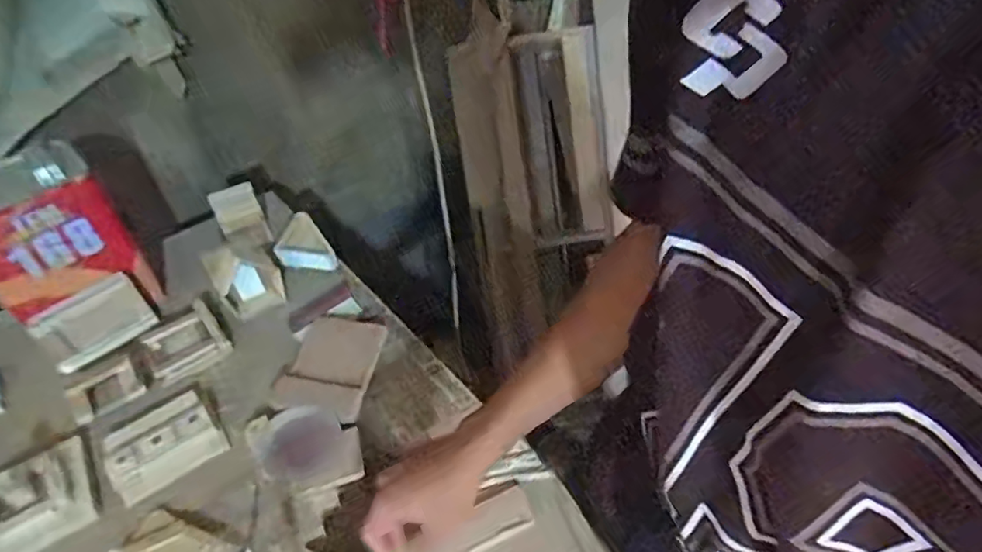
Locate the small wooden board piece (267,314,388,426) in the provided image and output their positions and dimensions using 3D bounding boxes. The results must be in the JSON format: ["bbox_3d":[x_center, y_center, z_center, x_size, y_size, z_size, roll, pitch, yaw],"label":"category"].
[{"bbox_3d":[-0.213,0.114,0.745,0.121,0.012,0.138,9,45,8],"label":"small wooden board piece"}]

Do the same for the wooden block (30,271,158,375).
[{"bbox_3d":[-0.543,0.062,0.772,0.132,0.087,0.031,-29,37,-19],"label":"wooden block"}]

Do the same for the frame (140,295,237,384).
[{"bbox_3d":[-0.420,0.086,0.769,0.098,0.031,0.094,-28,51,-26],"label":"frame"}]

